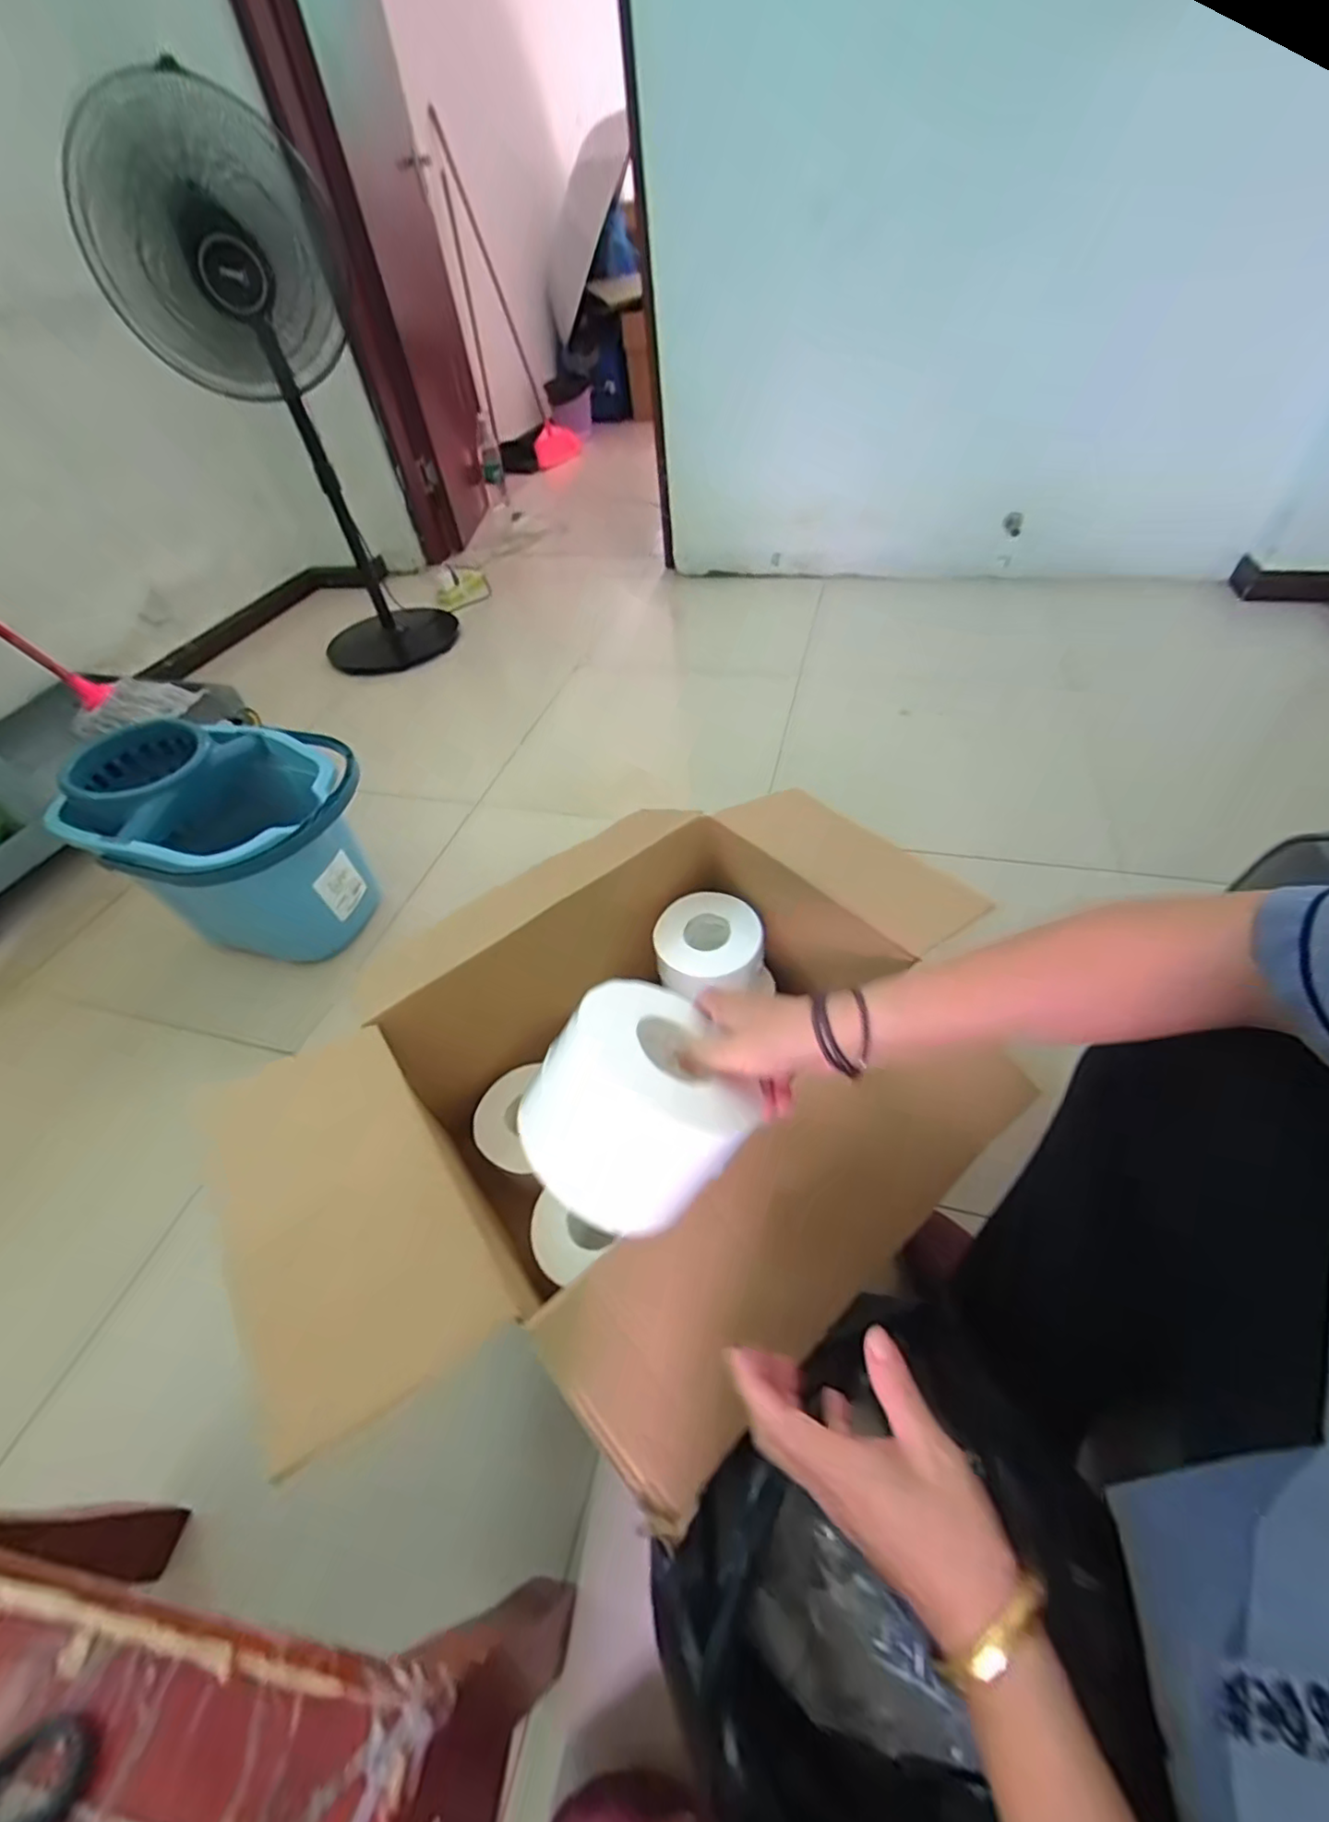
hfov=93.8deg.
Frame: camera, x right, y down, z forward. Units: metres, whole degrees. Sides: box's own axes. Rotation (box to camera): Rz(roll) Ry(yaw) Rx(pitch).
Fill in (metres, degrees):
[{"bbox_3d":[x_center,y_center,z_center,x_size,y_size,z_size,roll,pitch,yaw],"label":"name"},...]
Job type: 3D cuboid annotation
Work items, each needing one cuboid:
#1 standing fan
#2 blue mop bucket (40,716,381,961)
[{"bbox_3d":[-0.749,-0.961,1.298,0.295,0.936,0.285,13,52,17],"label":"standing fan"},{"bbox_3d":[-0.620,-0.107,0.940,0.353,0.294,0.300,22,55,23],"label":"blue mop bucket"}]

